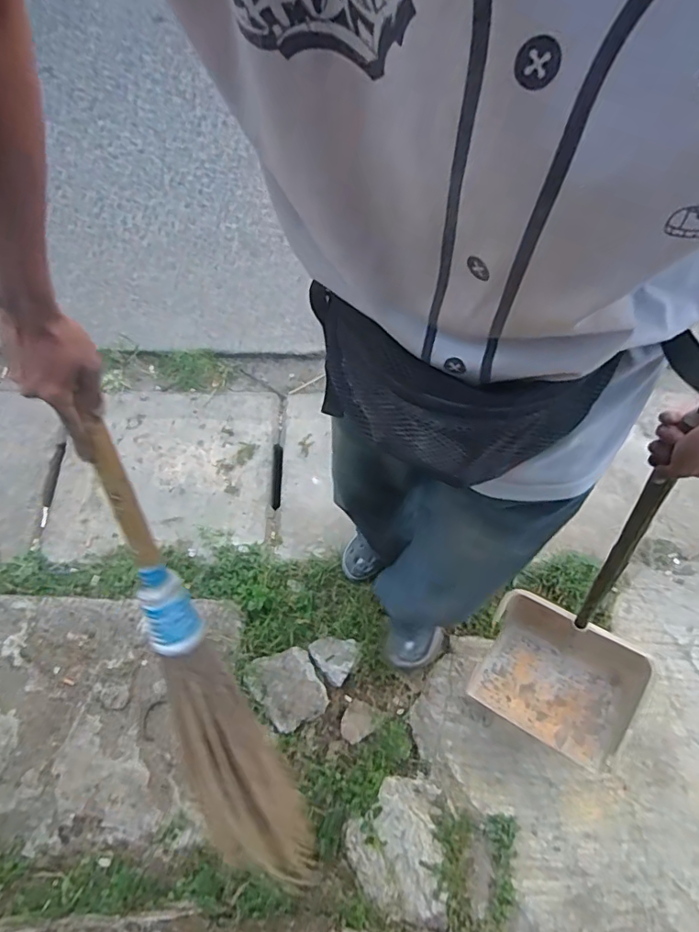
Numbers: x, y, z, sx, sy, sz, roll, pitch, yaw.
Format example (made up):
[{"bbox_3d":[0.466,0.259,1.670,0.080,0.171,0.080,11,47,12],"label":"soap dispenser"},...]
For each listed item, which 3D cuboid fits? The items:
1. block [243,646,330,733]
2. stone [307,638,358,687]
[{"bbox_3d":[-0.134,0.475,1.134,0.133,0.030,0.152,-26,69,-11],"label":"block"},{"bbox_3d":[-0.042,0.421,1.172,0.102,0.031,0.098,24,69,10],"label":"stone"}]

